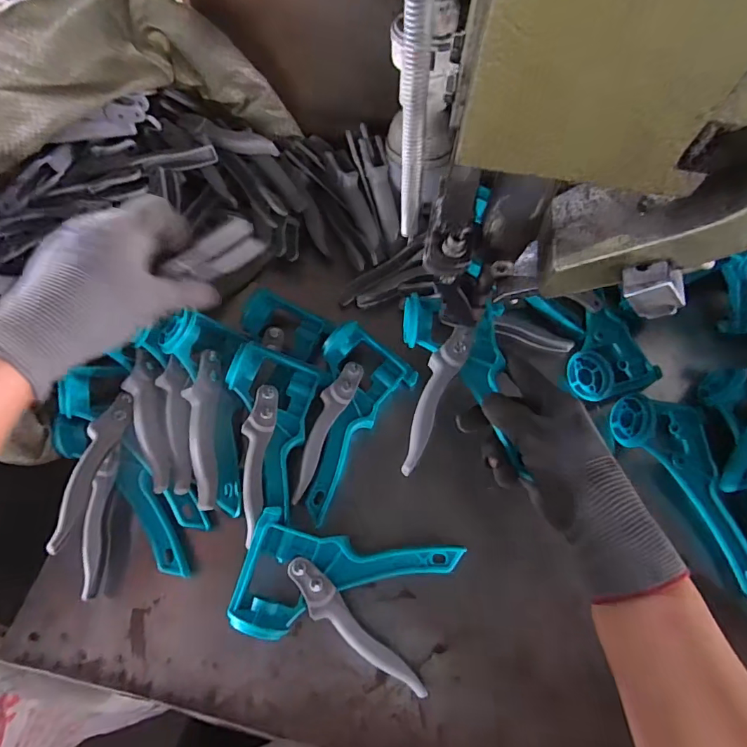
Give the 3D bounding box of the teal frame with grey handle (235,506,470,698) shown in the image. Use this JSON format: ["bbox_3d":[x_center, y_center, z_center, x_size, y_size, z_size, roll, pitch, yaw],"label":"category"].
[{"bbox_3d":[-0.020,0.163,0.342,0.155,0.034,0.093,14,66,5],"label":"teal frame with grey handle"}]

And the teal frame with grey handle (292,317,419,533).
[{"bbox_3d":[-0.033,0.033,0.387,0.078,0.033,0.155,32,69,13],"label":"teal frame with grey handle"}]

